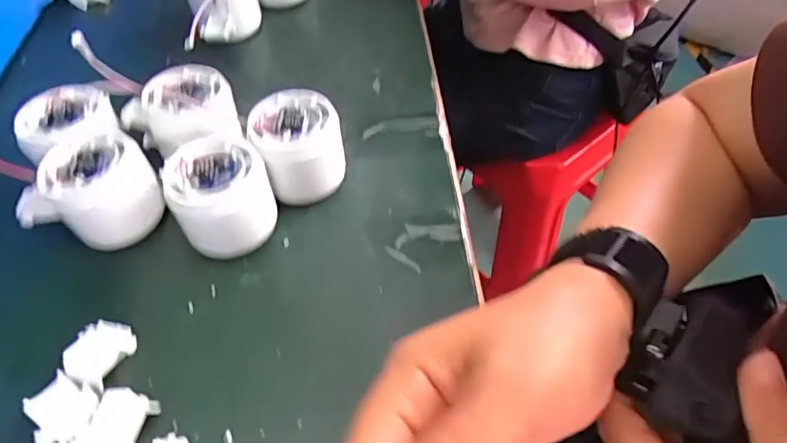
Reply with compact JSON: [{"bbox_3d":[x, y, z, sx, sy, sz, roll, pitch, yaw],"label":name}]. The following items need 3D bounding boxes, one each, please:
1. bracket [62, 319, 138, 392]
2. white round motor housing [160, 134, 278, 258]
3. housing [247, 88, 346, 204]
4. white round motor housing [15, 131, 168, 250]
[{"bbox_3d":[-0.157,0.069,0.286,0.030,0.010,0.033,17,52,15],"label":"bracket"},{"bbox_3d":[-0.104,-0.014,0.330,0.057,0.052,0.060,-1,49,1],"label":"white round motor housing"},{"bbox_3d":[-0.061,-0.047,0.353,0.055,0.053,0.056,-1,49,1],"label":"housing"},{"bbox_3d":[-0.187,-0.015,0.332,0.074,0.049,0.066,-35,57,-25],"label":"white round motor housing"}]

